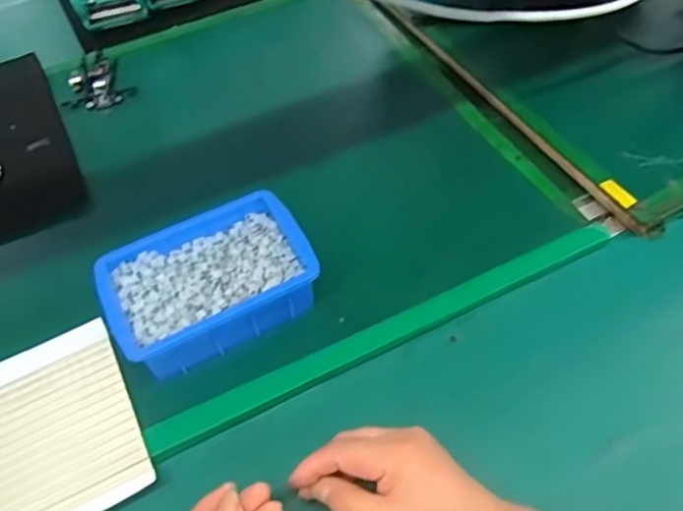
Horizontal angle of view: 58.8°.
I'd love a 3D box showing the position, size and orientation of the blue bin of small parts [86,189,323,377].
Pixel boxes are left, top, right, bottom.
[{"bbox_3d":[-0.099,0.026,0.470,0.151,0.063,0.108,-21,52,-14],"label":"blue bin of small parts"}]

